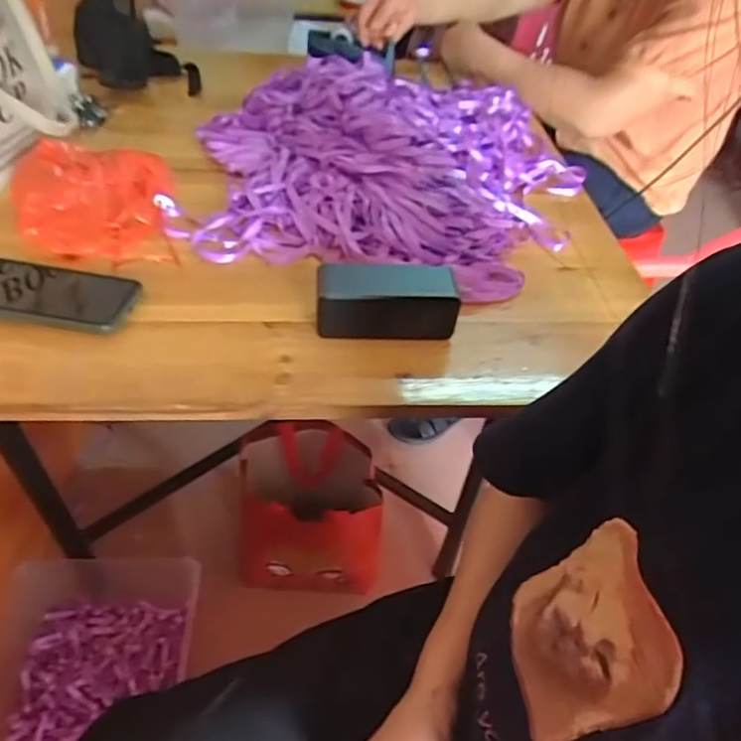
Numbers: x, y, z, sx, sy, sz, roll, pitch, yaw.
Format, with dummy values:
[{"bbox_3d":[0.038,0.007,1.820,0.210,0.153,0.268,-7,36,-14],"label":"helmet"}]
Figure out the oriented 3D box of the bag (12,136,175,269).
[{"bbox_3d":[-0.292,-0.187,0.614,0.152,0.046,0.178,-7,47,-14],"label":"bag"}]

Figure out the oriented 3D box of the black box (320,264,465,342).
[{"bbox_3d":[0.014,-0.064,0.534,0.127,0.058,0.051,2,46,-5],"label":"black box"}]

